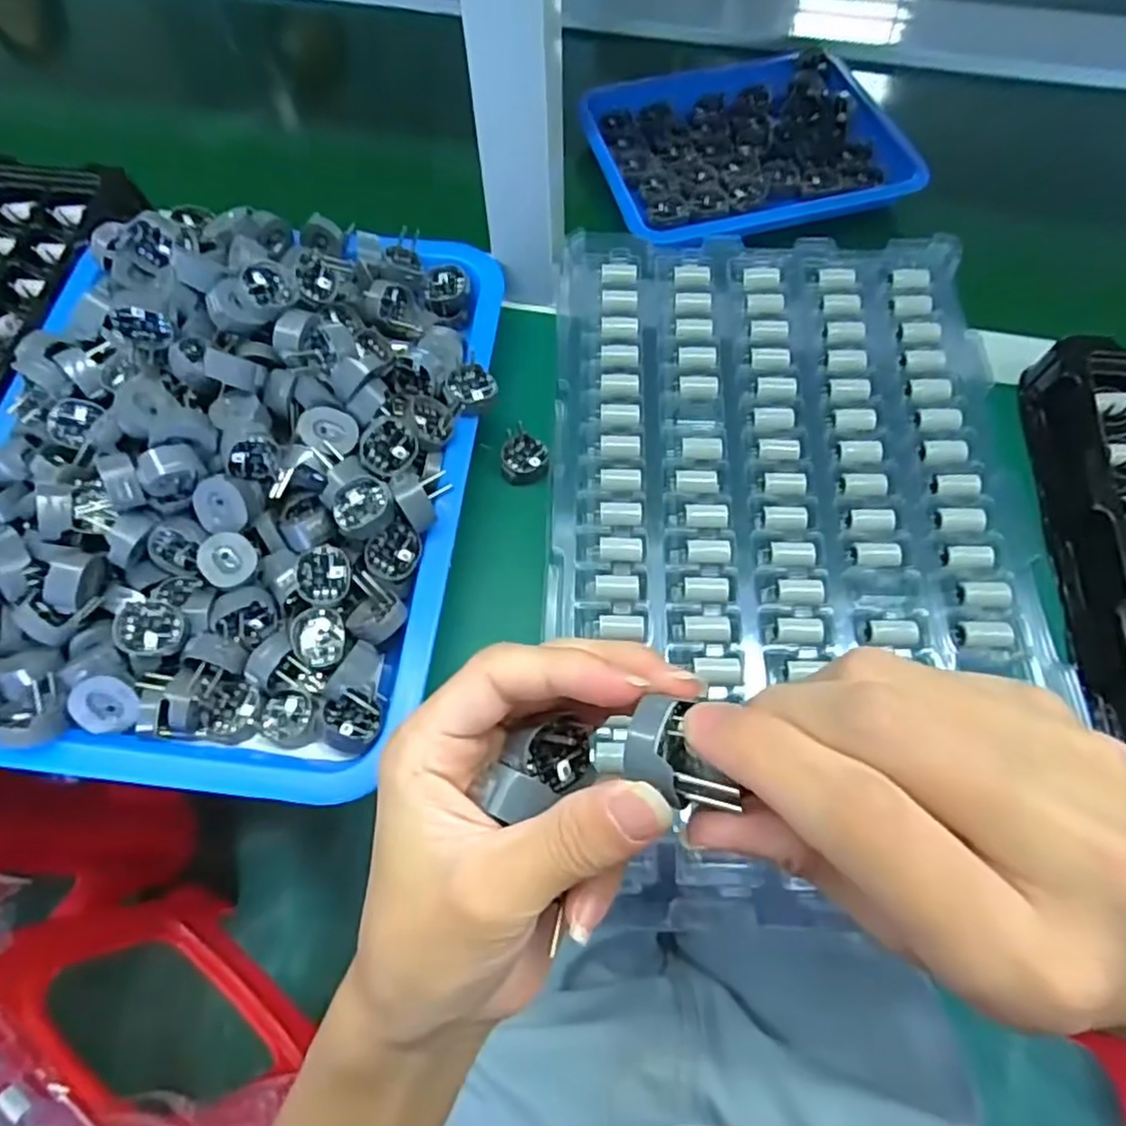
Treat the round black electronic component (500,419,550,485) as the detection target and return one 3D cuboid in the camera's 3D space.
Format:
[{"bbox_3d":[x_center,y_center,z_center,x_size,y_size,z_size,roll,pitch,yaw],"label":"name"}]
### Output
[{"bbox_3d":[-0.022,-0.062,0.395,0.026,0.014,0.032,-1,64,0],"label":"round black electronic component"}]

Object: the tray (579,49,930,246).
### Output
[{"bbox_3d":[0.127,-0.310,0.507,0.205,0.035,0.174,-14,65,-6],"label":"tray"}]

